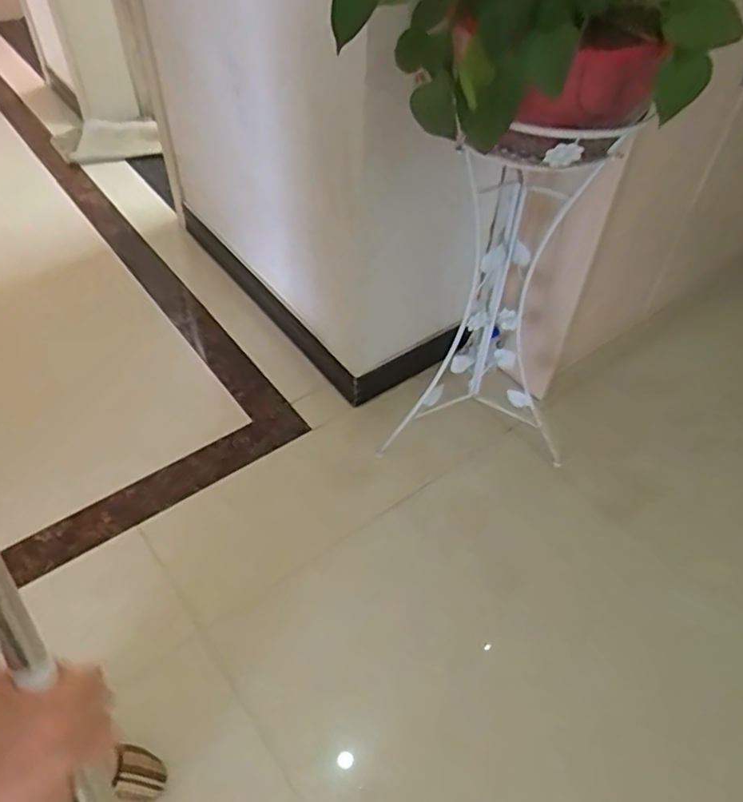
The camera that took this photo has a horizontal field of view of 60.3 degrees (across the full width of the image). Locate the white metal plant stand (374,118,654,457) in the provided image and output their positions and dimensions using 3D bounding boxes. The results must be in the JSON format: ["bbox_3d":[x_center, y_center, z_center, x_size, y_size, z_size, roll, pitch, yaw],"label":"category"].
[{"bbox_3d":[0.262,-0.192,1.213,0.351,0.759,0.339,19,51,14],"label":"white metal plant stand"}]

